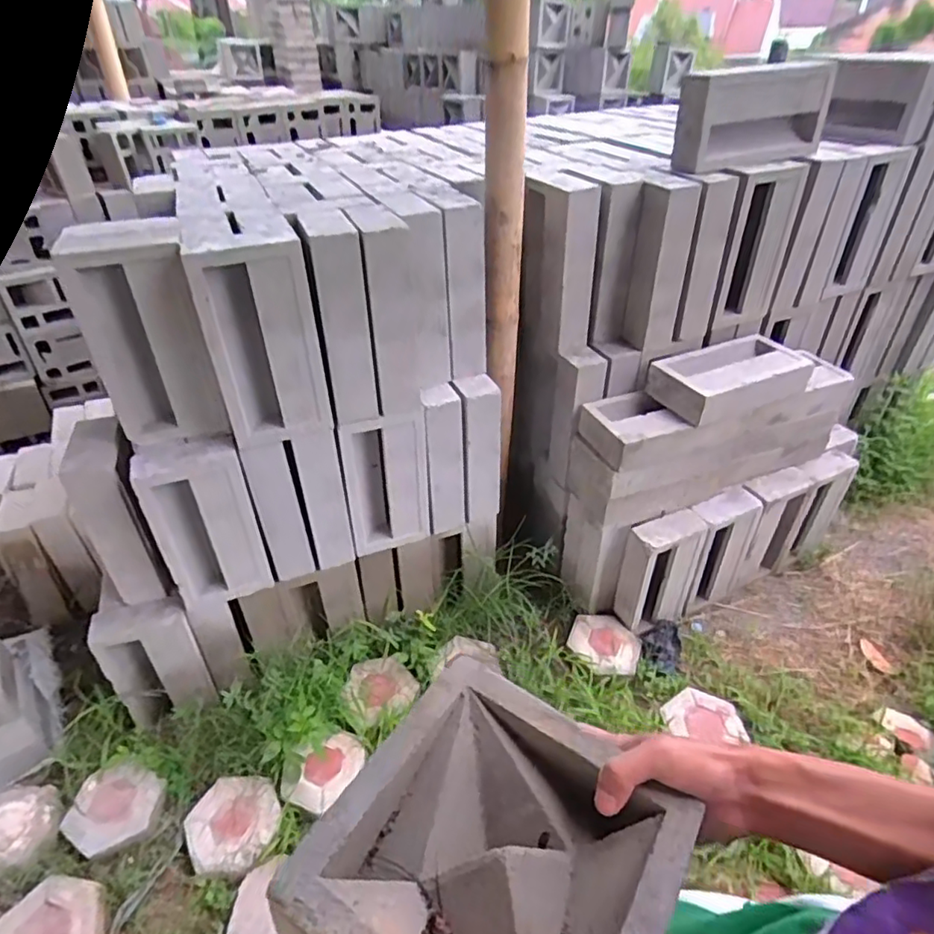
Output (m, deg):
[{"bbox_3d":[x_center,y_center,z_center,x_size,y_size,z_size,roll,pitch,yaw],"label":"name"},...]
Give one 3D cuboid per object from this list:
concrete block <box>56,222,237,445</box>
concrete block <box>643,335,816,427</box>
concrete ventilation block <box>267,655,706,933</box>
[{"bbox_3d":[-0.602,-0.238,1.123,0.196,0.386,0.197,-17,40,-19],"label":"concrete block"},{"bbox_3d":[0.735,-0.252,1.639,0.474,0.104,0.202,-20,41,-21],"label":"concrete block"},{"bbox_3d":[0.019,0.250,0.374,0.198,0.062,0.204,20,42,25],"label":"concrete ventilation block"}]

